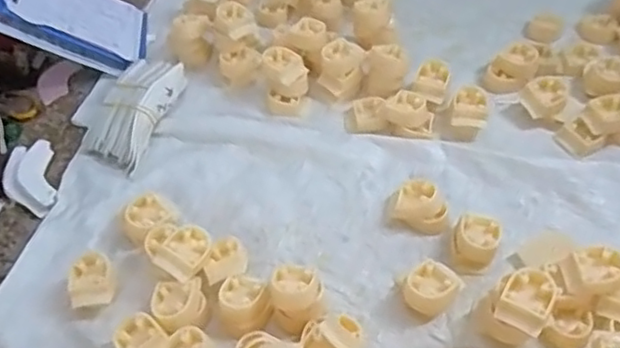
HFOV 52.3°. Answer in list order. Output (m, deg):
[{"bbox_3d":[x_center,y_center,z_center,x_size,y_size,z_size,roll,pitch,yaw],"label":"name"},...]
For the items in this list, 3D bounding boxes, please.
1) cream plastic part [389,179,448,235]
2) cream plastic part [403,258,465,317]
[{"bbox_3d":[0.132,0.039,0.760,0.068,0.038,0.049,23,56,22],"label":"cream plastic part"},{"bbox_3d":[0.133,0.127,0.686,0.052,0.034,0.056,24,56,22],"label":"cream plastic part"}]

